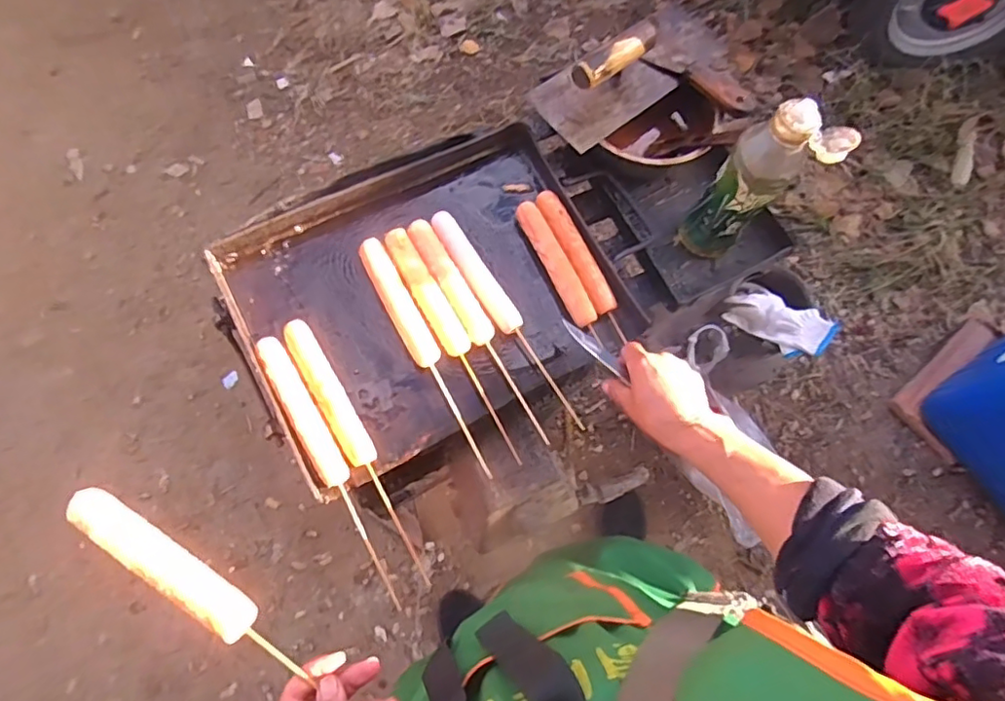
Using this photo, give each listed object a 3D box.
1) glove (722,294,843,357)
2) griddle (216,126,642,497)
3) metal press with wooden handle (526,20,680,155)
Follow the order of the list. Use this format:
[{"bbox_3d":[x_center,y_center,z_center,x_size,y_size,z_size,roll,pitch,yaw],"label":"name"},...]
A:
[{"bbox_3d":[0.482,-0.050,1.011,0.181,0.035,0.089,26,71,26],"label":"glove"},{"bbox_3d":[-0.083,-0.068,0.657,0.396,0.065,0.331,-26,77,-15],"label":"griddle"},{"bbox_3d":[0.129,-0.324,0.679,0.165,0.074,0.104,-33,78,-16],"label":"metal press with wooden handle"}]

